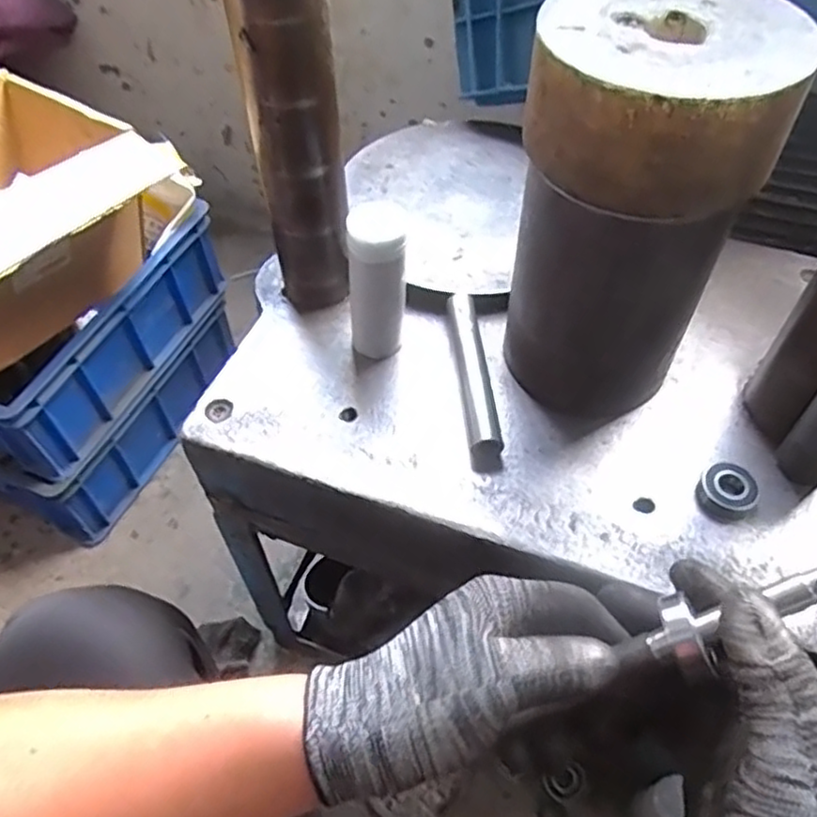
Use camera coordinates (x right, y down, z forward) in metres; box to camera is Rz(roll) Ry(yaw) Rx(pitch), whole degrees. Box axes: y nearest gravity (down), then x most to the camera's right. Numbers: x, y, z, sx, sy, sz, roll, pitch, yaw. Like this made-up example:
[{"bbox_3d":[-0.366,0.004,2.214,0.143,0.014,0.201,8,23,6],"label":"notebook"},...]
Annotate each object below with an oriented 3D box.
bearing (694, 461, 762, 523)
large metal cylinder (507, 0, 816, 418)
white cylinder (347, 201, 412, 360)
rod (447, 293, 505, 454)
[{"bbox_3d":[0.224,0.056,0.481,0.038,0.015,0.041,0,53,0],"label":"bearing"},{"bbox_3d":[0.144,-0.123,0.468,0.137,0.254,0.142,28,58,20],"label":"large metal cylinder"},{"bbox_3d":[-0.023,-0.092,0.530,0.046,0.127,0.039,3,53,3],"label":"white cylinder"},{"bbox_3d":[0.050,-0.029,0.543,0.022,0.027,0.147,-4,53,-3],"label":"rod"}]

